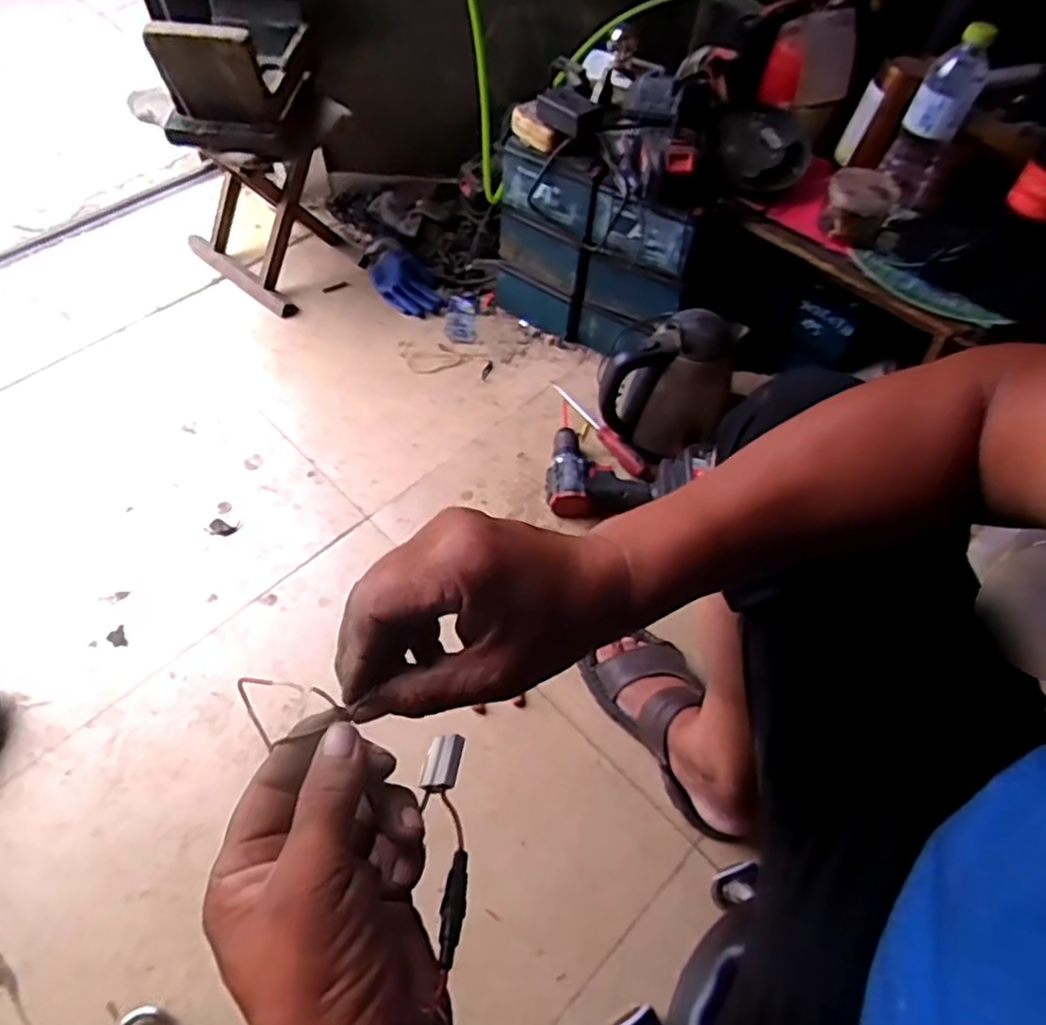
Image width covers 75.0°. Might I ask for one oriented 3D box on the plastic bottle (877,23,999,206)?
[{"bbox_3d":[0.536,-0.511,0.887,0.072,0.202,0.056,27,61,13],"label":"plastic bottle"}]

